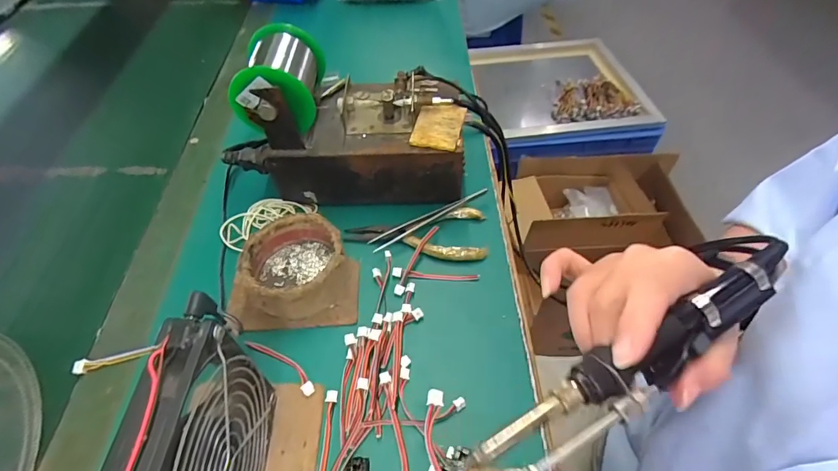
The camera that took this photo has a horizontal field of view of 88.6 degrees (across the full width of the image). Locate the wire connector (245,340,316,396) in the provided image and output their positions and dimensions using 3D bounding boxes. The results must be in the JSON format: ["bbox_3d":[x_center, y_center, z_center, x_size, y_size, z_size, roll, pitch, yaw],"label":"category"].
[{"bbox_3d":[-0.106,0.099,0.332,0.071,0.006,0.014,29,57,21],"label":"wire connector"}]

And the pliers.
[{"bbox_3d":[-0.004,-0.002,0.406,0.131,0.019,0.059,2,52,2],"label":"pliers"}]

